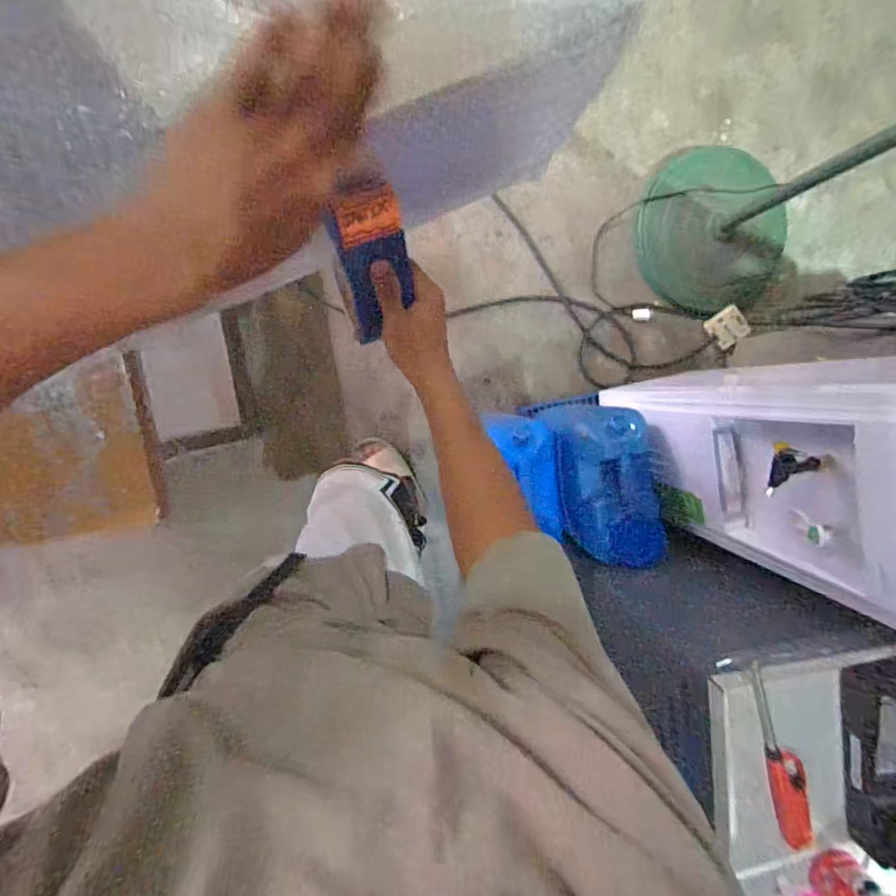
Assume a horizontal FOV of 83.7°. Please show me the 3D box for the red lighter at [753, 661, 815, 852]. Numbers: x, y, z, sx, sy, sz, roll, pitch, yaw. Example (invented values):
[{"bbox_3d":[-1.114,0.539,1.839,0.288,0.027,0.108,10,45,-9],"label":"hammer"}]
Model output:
[{"bbox_3d":[0.425,0.396,0.634,0.042,0.019,0.266,-17,99,-4],"label":"red lighter"}]

